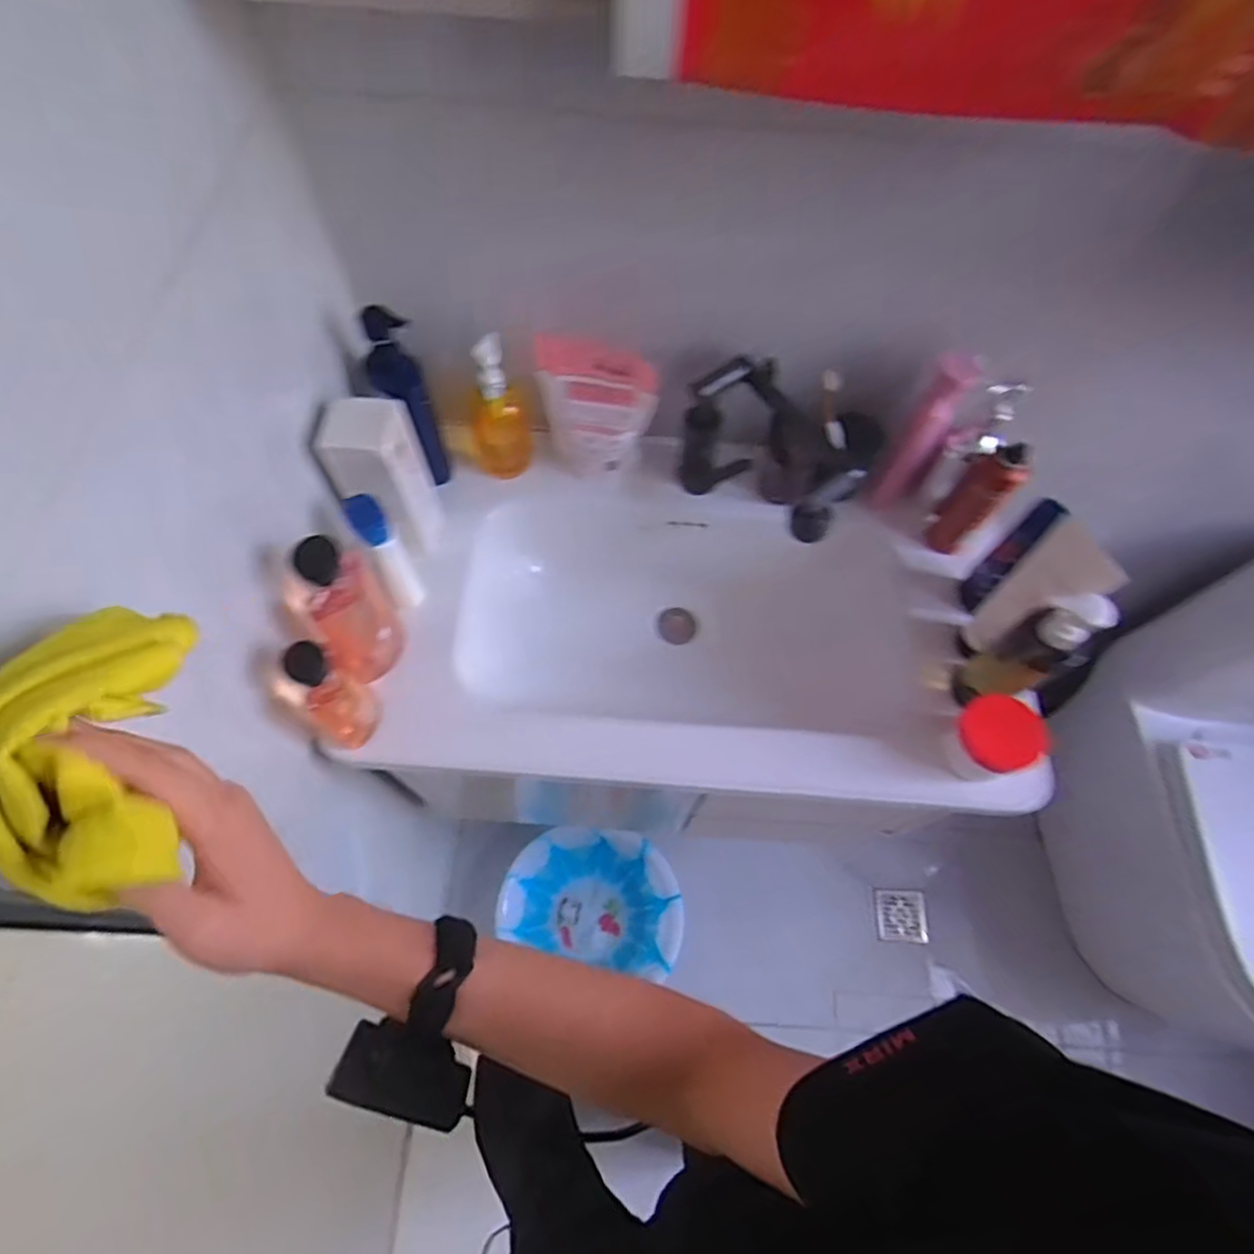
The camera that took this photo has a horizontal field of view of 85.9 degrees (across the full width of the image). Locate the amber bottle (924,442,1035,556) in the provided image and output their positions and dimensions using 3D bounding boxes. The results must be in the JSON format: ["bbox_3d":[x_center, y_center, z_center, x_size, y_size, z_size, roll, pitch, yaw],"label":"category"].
[{"bbox_3d":[0.420,-0.152,0.814,0.056,0.182,0.054,31,66,13],"label":"amber bottle"}]

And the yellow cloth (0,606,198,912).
[{"bbox_3d":[-0.255,0.046,0.314,0.068,0.052,0.168,-17,52,-11],"label":"yellow cloth"}]

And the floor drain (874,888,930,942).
[{"bbox_3d":[0.602,0.631,1.473,0.117,0.008,0.106,3,76,-3],"label":"floor drain"}]

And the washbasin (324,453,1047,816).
[{"bbox_3d":[0.085,0.000,0.872,0.696,0.193,0.389,5,63,0],"label":"washbasin"}]

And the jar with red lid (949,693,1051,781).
[{"bbox_3d":[0.394,0.120,0.718,0.082,0.065,0.079,1,63,-2],"label":"jar with red lid"}]

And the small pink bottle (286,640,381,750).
[{"bbox_3d":[-0.287,0.069,0.661,0.059,0.167,0.037,-38,71,-19],"label":"small pink bottle"}]

